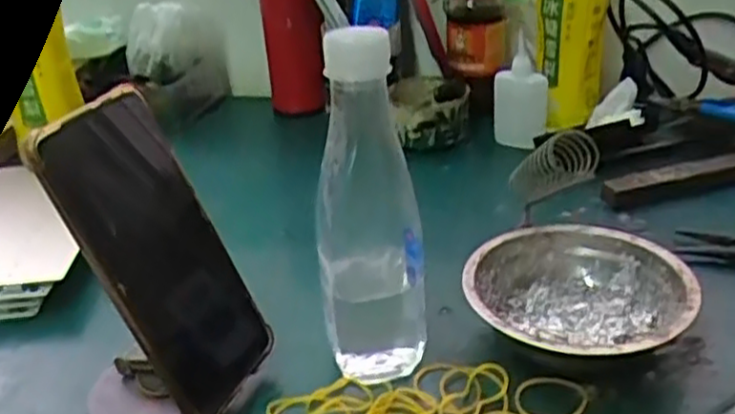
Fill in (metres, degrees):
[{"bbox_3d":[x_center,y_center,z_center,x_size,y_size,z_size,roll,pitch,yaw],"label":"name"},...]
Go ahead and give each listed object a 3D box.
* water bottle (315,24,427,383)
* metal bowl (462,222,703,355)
[{"bbox_3d":[-0.001,-0.002,0.397,0.055,0.191,0.061,-5,28,-1],"label":"water bottle"},{"bbox_3d":[0.122,0.060,0.429,0.121,0.048,0.121,-3,28,2],"label":"metal bowl"}]

